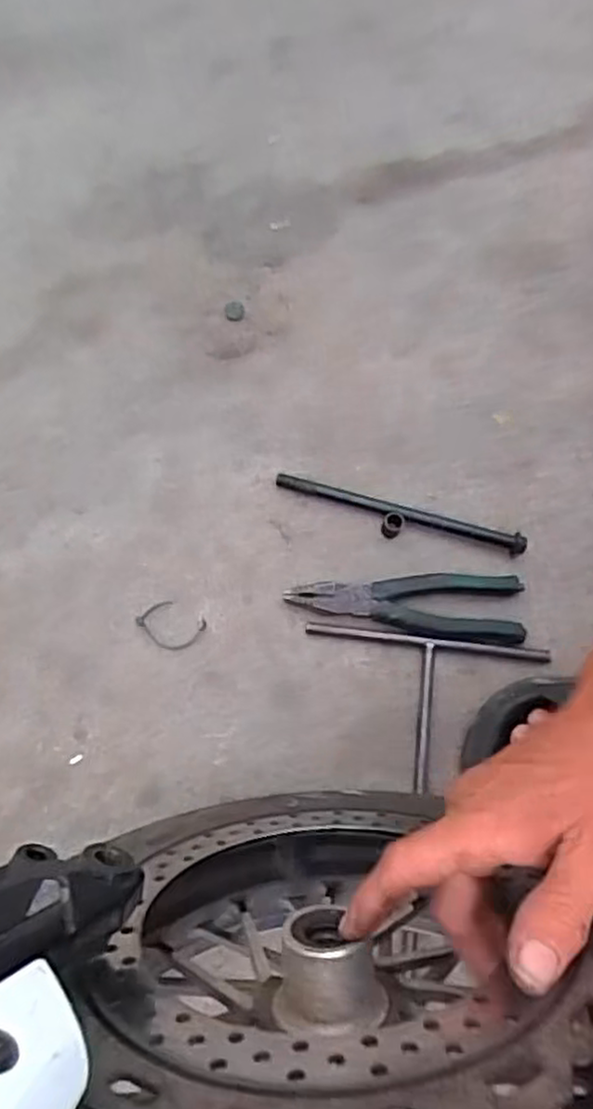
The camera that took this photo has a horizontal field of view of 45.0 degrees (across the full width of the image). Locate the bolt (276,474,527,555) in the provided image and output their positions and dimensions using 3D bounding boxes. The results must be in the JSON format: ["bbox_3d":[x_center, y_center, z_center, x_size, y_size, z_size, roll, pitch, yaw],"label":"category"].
[{"bbox_3d":[0.087,-0.036,0.601,0.212,0.012,0.014,16,73,3],"label":"bolt"}]

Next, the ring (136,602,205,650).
[{"bbox_3d":[-0.101,0.057,0.566,0.049,0.004,0.035,29,74,6],"label":"ring"}]

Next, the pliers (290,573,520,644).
[{"bbox_3d":[0.088,0.039,0.577,0.186,0.015,0.054,4,73,-1],"label":"pliers"}]

